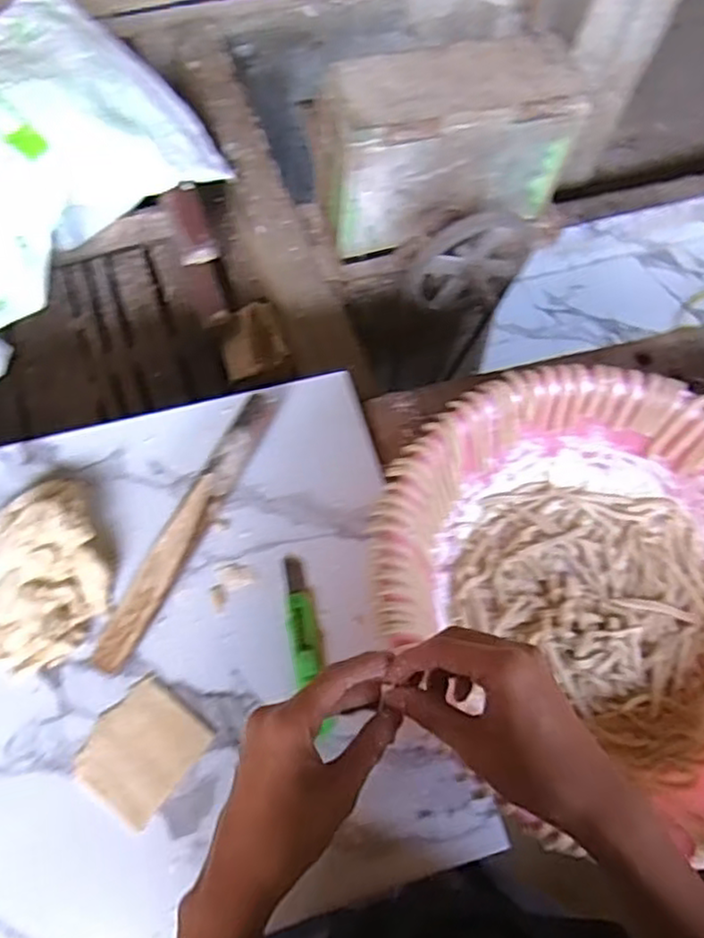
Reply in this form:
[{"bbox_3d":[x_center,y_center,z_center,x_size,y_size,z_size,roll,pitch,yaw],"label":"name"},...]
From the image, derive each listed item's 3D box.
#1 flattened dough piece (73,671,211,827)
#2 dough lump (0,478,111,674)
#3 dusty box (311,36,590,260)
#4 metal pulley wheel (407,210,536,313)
[{"bbox_3d":[-0.183,0.243,0.607,0.087,0.006,0.097,34,64,15],"label":"flattened dough piece"},{"bbox_3d":[-0.291,0.092,0.652,0.110,0.056,0.169,-10,61,-9],"label":"dough lump"},{"bbox_3d":[0.140,-0.465,1.019,0.358,0.233,0.116,-14,62,-11],"label":"dusty box"},{"bbox_3d":[0.185,-0.314,1.074,0.213,0.198,0.031,-21,63,-15],"label":"metal pulley wheel"}]

